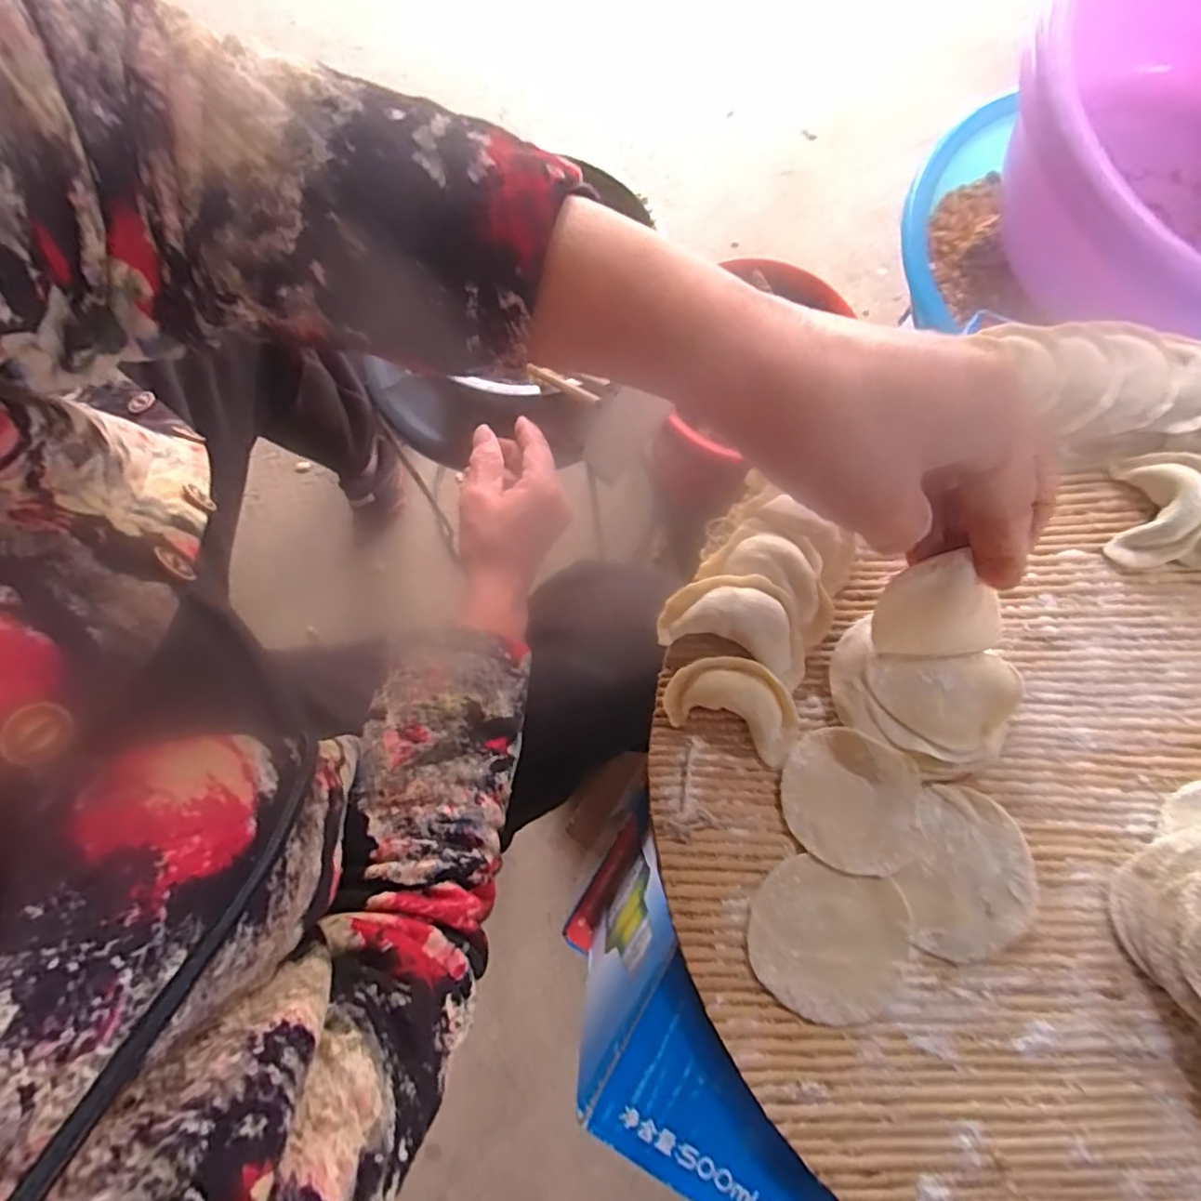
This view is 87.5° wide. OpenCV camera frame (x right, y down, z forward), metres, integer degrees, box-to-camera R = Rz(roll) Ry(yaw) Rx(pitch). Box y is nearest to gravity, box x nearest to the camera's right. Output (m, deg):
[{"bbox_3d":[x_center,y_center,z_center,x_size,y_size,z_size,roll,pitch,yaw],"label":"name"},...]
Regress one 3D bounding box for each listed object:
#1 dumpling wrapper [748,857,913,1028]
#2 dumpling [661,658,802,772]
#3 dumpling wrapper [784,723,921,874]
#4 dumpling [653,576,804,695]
[{"bbox_3d":[0.089,0.134,0.246,0.059,0.004,0.055,0,80,1],"label":"dumpling wrapper"},{"bbox_3d":[0.056,0.042,0.260,0.054,0.015,0.035,22,80,3],"label":"dumpling"},{"bbox_3d":[0.102,0.081,0.255,0.054,0.004,0.053,-1,78,6],"label":"dumpling wrapper"},{"bbox_3d":[0.060,0.008,0.268,0.064,0.018,0.038,18,80,2],"label":"dumpling"}]

